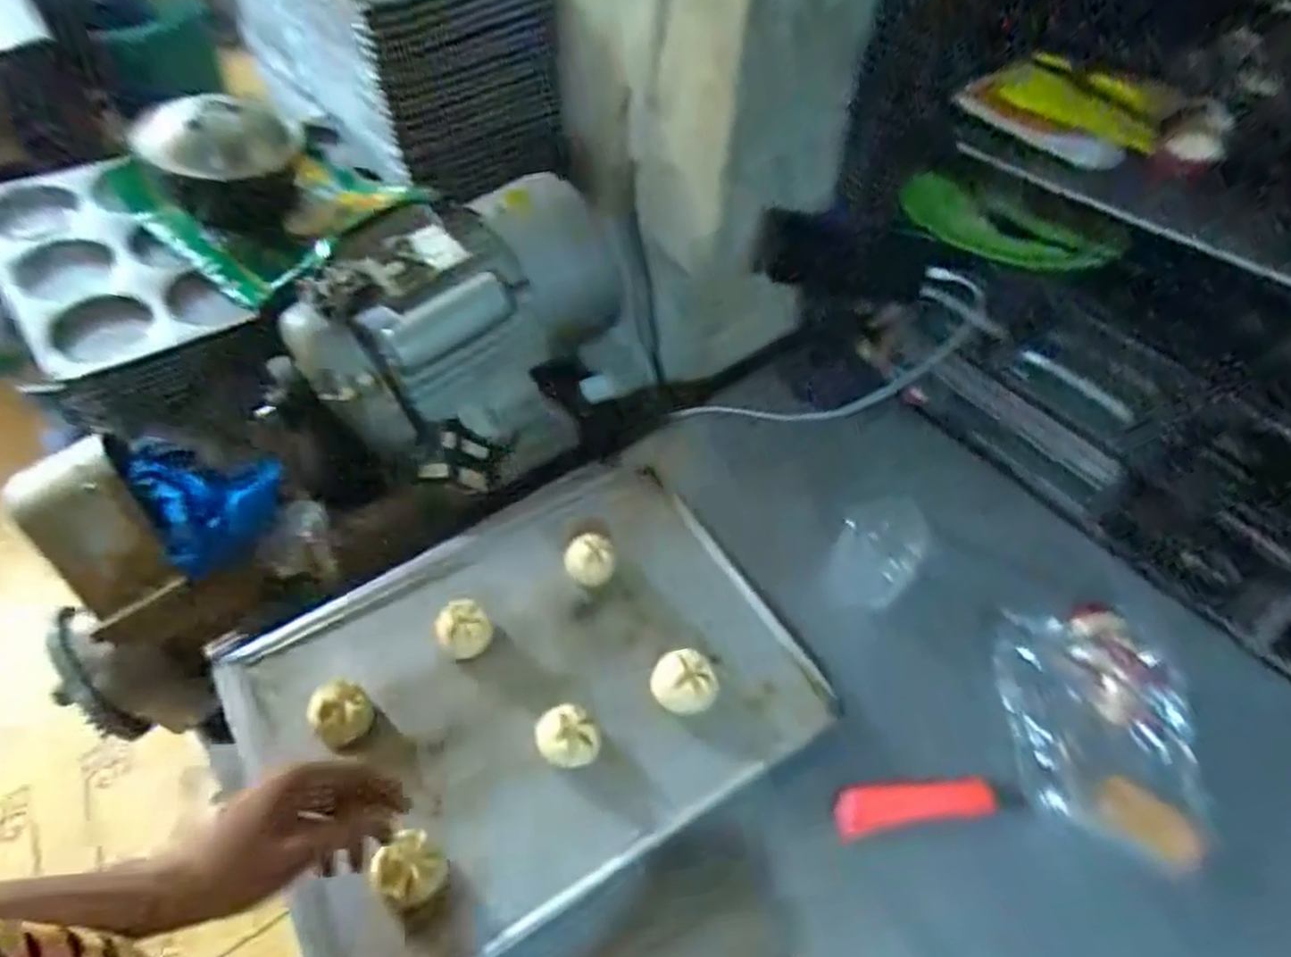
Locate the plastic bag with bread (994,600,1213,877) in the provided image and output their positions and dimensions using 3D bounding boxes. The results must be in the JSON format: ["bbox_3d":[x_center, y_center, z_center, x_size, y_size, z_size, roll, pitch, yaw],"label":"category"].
[{"bbox_3d":[0.416,0.221,0.654,0.171,0.049,0.221,11,53,8],"label":"plastic bag with bread"}]

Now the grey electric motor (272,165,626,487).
[{"bbox_3d":[-0.222,-0.173,0.882,0.230,0.249,0.364,31,58,22],"label":"grey electric motor"}]

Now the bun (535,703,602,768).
[{"bbox_3d":[-0.066,0.227,0.616,0.051,0.060,0.046,-6,52,-5],"label":"bun"}]

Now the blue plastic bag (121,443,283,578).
[{"bbox_3d":[-0.452,0.015,0.746,0.119,0.078,0.145,-28,57,-20],"label":"blue plastic bag"}]

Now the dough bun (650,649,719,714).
[{"bbox_3d":[0.036,0.185,0.639,0.062,0.066,0.050,5,52,3],"label":"dough bun"}]

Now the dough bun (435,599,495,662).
[{"bbox_3d":[-0.168,0.142,0.663,0.047,0.039,0.047,0,52,0],"label":"dough bun"}]

